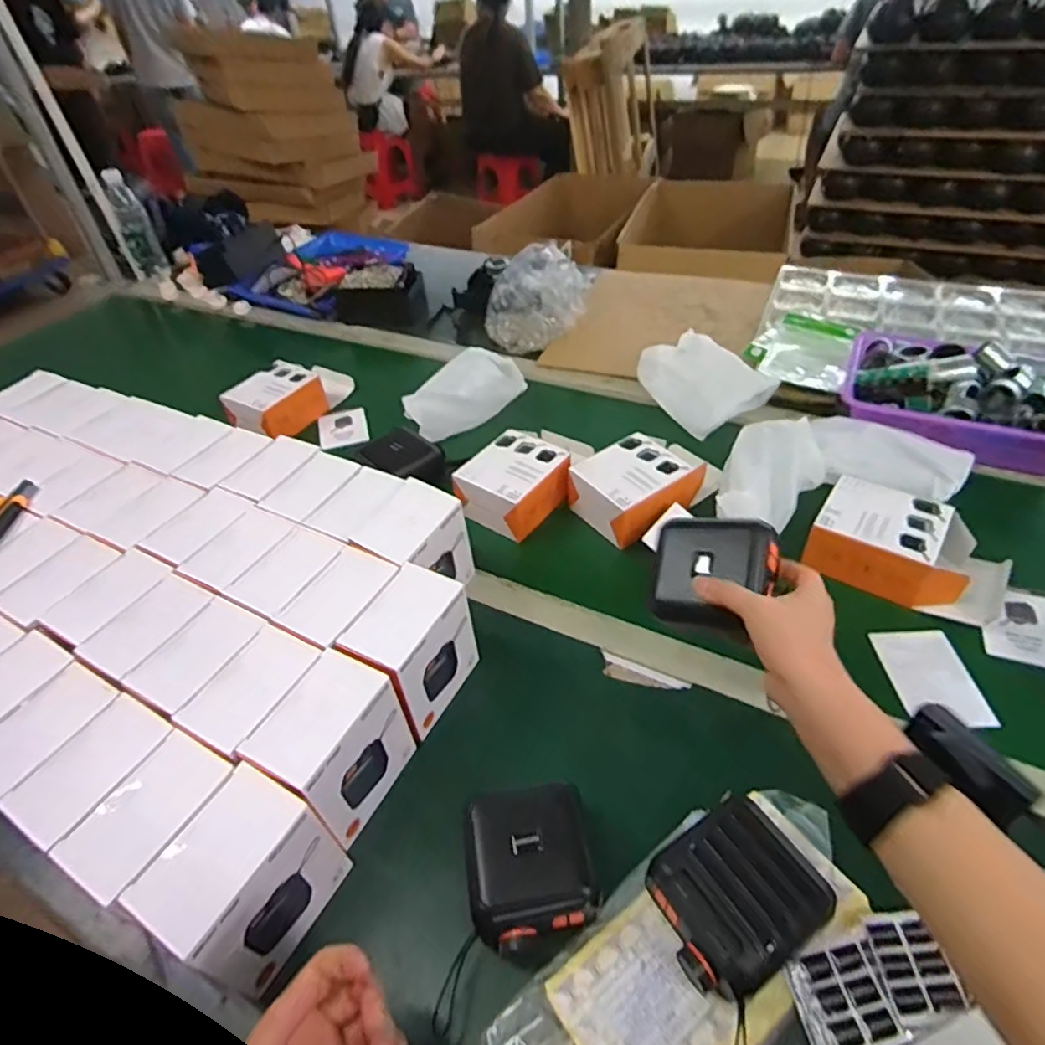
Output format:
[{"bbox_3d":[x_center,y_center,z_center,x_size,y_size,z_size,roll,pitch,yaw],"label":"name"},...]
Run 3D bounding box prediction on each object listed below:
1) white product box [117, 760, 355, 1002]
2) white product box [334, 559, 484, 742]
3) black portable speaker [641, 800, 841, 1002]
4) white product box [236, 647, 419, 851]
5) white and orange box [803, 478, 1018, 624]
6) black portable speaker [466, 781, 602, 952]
[{"bbox_3d":[-0.184,0.241,0.409,0.068,0.104,0.097,17,48,21],"label":"white product box"},{"bbox_3d":[-0.095,0.117,0.544,0.067,0.118,0.103,19,49,23],"label":"white product box"},{"bbox_3d":[0.139,0.251,0.403,0.102,0.051,0.086,-27,48,-21],"label":"black portable speaker"},{"bbox_3d":[-0.146,0.176,0.477,0.066,0.106,0.097,17,48,21],"label":"white product box"},{"bbox_3d":[0.396,0.030,0.622,0.175,0.059,0.109,25,52,28],"label":"white and orange box"},{"bbox_3d":[0.007,0.246,0.431,0.086,0.056,0.093,-9,44,-4],"label":"black portable speaker"}]

